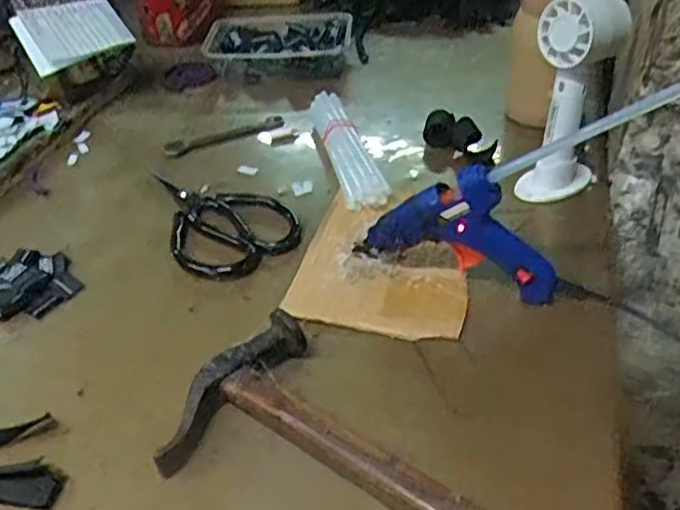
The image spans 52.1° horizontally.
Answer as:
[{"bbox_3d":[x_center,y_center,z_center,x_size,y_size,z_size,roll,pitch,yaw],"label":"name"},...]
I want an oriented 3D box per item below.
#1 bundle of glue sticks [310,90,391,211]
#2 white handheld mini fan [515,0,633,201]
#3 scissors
[{"bbox_3d":[0.003,-0.097,0.644,0.033,0.032,0.190,-11,39,-9],"label":"bundle of glue sticks"},{"bbox_3d":[0.188,-0.127,0.562,0.069,0.161,0.081,11,41,18],"label":"white handheld mini fan"},{"bbox_3d":[-0.103,-0.041,0.596,0.100,0.017,0.174,-18,40,-17],"label":"scissors"}]

